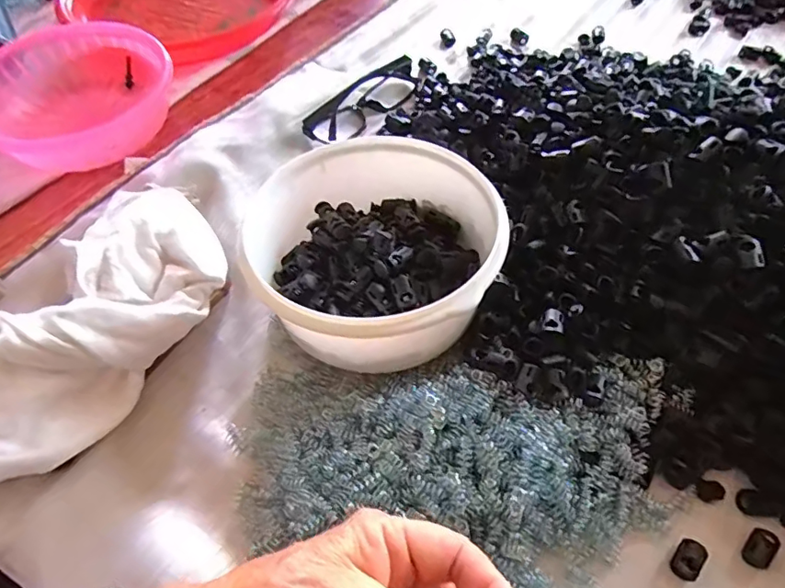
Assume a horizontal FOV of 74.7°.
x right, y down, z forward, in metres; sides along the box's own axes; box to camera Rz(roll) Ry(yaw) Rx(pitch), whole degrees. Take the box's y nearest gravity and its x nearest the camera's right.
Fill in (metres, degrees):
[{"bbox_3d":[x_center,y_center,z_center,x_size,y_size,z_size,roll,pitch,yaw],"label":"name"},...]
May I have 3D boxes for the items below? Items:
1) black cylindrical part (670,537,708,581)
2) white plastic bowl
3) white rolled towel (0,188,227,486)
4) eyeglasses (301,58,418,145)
[{"bbox_3d":[0.164,0.146,0.283,0.015,0.007,0.021,33,64,21],"label":"black cylindrical part"},{"bbox_3d":[-0.012,-0.024,0.345,0.155,0.087,0.150,-1,57,1],"label":"white plastic bowl"},{"bbox_3d":[-0.206,0.017,0.338,0.126,0.064,0.227,31,63,20],"label":"white rolled towel"},{"bbox_3d":[-0.026,-0.187,0.488,0.140,0.032,0.035,-40,64,-22],"label":"eyeglasses"}]

